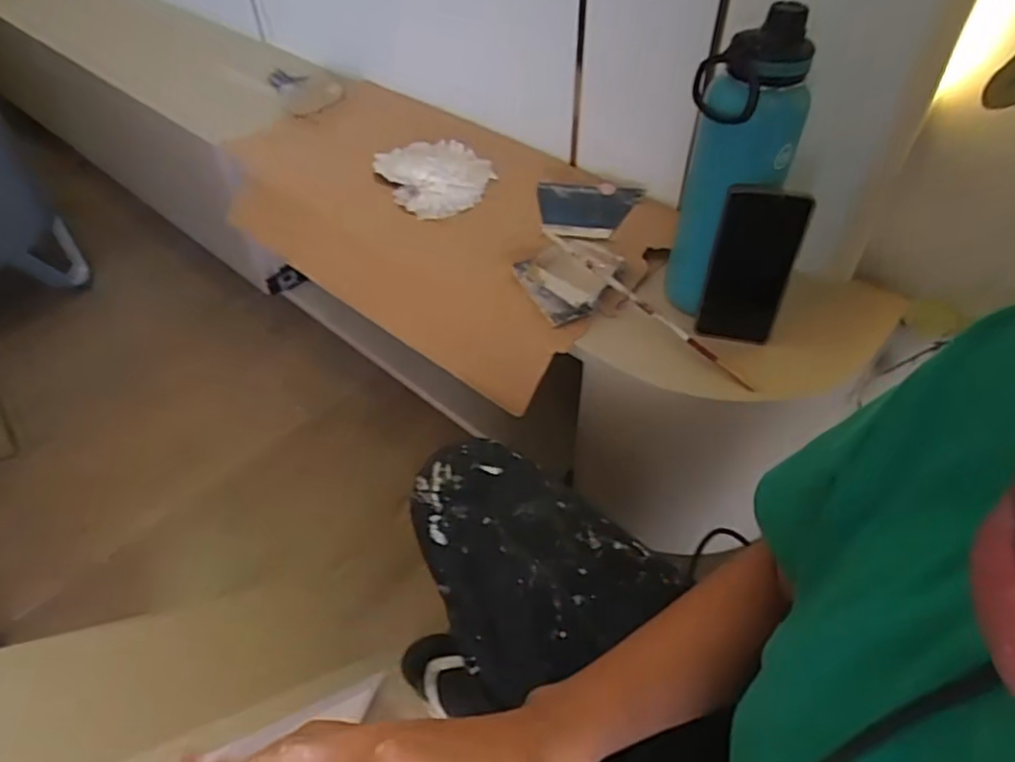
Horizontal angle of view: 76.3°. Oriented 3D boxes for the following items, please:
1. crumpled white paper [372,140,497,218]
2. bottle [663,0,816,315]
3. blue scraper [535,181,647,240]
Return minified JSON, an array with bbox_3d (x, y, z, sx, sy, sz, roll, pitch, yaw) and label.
[{"bbox_3d":[-0.097,-0.280,0.870,0.153,0.036,0.156,-10,47,-9],"label":"crumpled white paper"},{"bbox_3d":[0.213,-0.196,0.632,0.088,0.280,0.094,-8,47,-7],"label":"bottle"},{"bbox_3d":[0.104,-0.225,0.837,0.131,0.015,0.107,7,47,7],"label":"blue scraper"}]

